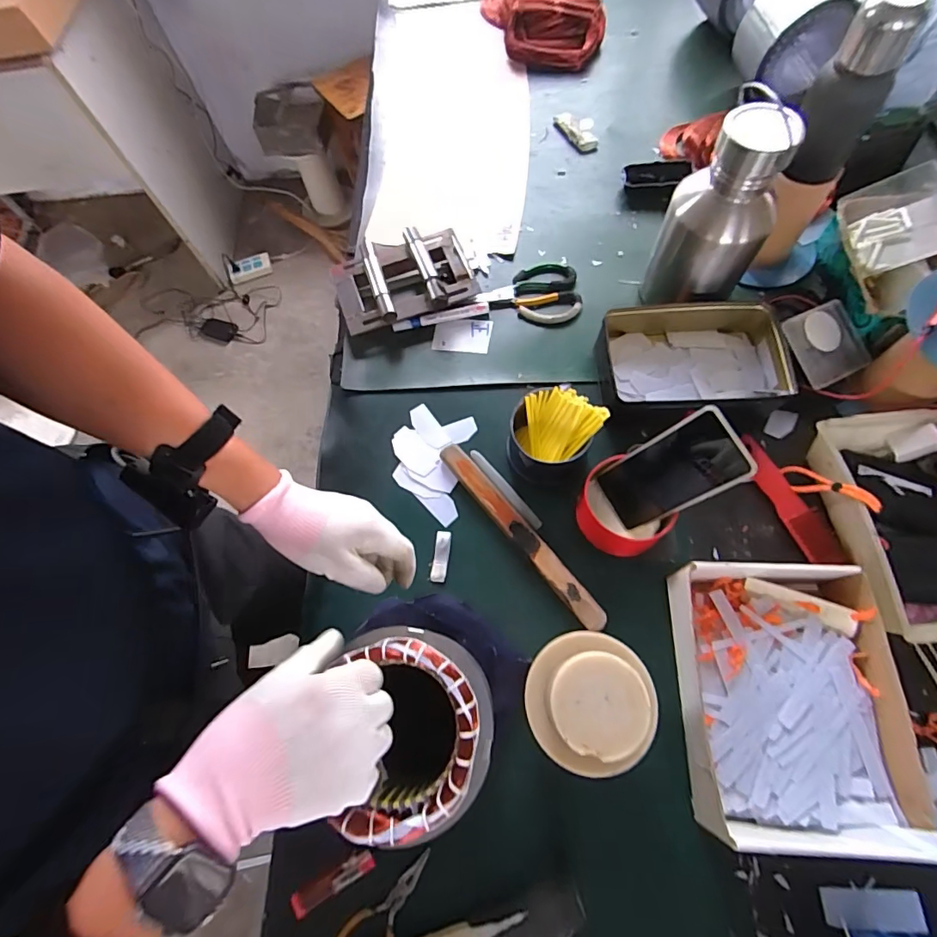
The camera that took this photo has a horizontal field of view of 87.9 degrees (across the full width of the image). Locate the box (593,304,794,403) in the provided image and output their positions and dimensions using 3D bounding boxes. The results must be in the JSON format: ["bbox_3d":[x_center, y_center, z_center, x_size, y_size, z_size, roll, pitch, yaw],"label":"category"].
[{"bbox_3d":[0.297,-0.139,0.635,0.236,0.058,0.152,-2,67,2],"label":"box"}]

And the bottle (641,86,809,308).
[{"bbox_3d":[0.305,-0.300,0.606,0.121,0.233,0.110,32,72,15],"label":"bottle"}]

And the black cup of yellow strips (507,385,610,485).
[{"bbox_3d":[0.103,-0.041,0.593,0.108,0.081,0.095,-8,67,0],"label":"black cup of yellow strips"}]

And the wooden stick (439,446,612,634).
[{"bbox_3d":[0.060,0.075,0.586,0.030,0.021,0.278,-37,70,-12],"label":"wooden stick"}]

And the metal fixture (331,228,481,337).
[{"bbox_3d":[-0.091,-0.286,0.722,0.215,0.050,0.153,-17,67,-4],"label":"metal fixture"}]

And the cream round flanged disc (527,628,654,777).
[{"bbox_3d":[0.103,0.196,0.414,0.098,0.059,0.111,24,72,14],"label":"cream round flanged disc"}]

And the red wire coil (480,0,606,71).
[{"bbox_3d":[0.143,-0.890,0.963,0.239,0.053,0.227,2,68,6],"label":"red wire coil"}]

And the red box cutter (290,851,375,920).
[{"bbox_3d":[-0.131,0.401,0.470,0.082,0.007,0.021,-29,69,-9],"label":"red box cutter"}]

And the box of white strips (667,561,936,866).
[{"bbox_3d":[0.310,0.223,0.477,0.198,0.069,0.242,3,67,4],"label":"box of white strips"}]

